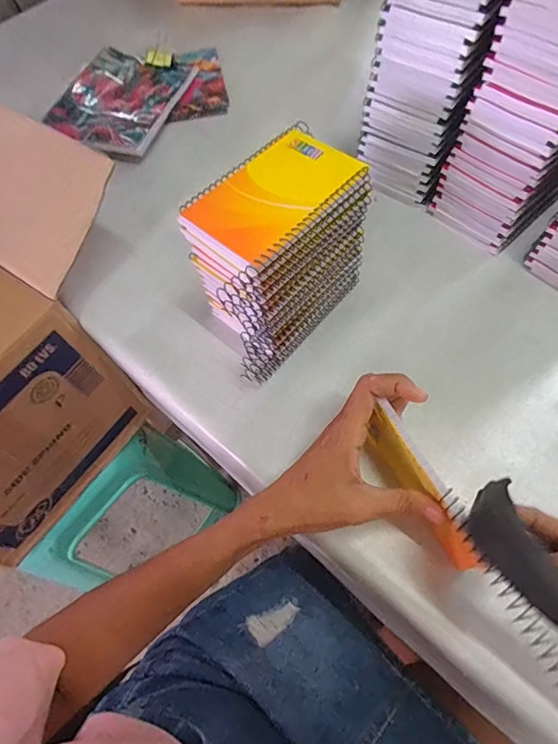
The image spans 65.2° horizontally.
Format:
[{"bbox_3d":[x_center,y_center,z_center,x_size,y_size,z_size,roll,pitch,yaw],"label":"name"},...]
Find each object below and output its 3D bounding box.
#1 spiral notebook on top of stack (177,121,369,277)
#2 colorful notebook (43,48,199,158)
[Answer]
[{"bbox_3d":[-0.002,-0.138,0.340,0.085,0.017,0.139,40,72,20],"label":"spiral notebook on top of stack"},{"bbox_3d":[-0.214,-0.370,0.594,0.143,0.013,0.198,18,68,5],"label":"colorful notebook"}]

